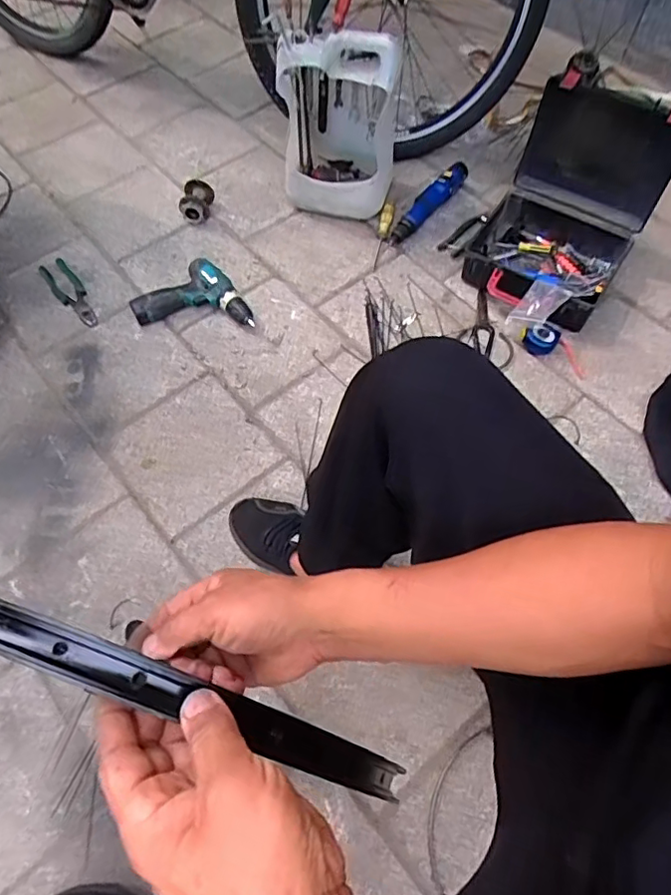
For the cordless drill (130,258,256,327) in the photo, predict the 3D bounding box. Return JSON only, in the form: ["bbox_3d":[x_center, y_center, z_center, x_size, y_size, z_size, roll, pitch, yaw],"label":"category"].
[{"bbox_3d":[-0.289,-0.317,1.182,0.244,0.058,0.132,0,61,1],"label":"cordless drill"}]

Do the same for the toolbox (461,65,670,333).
[{"bbox_3d":[0.448,-0.457,1.142,0.288,0.337,0.318,30,66,16],"label":"toolbox"}]

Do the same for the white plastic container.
[{"bbox_3d":[0.010,-0.687,1.210,0.236,0.360,0.192,7,52,6],"label":"white plastic container"}]

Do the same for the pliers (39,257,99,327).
[{"bbox_3d":[-0.551,-0.322,1.195,0.059,0.023,0.193,-33,66,-16],"label":"pliers"}]

